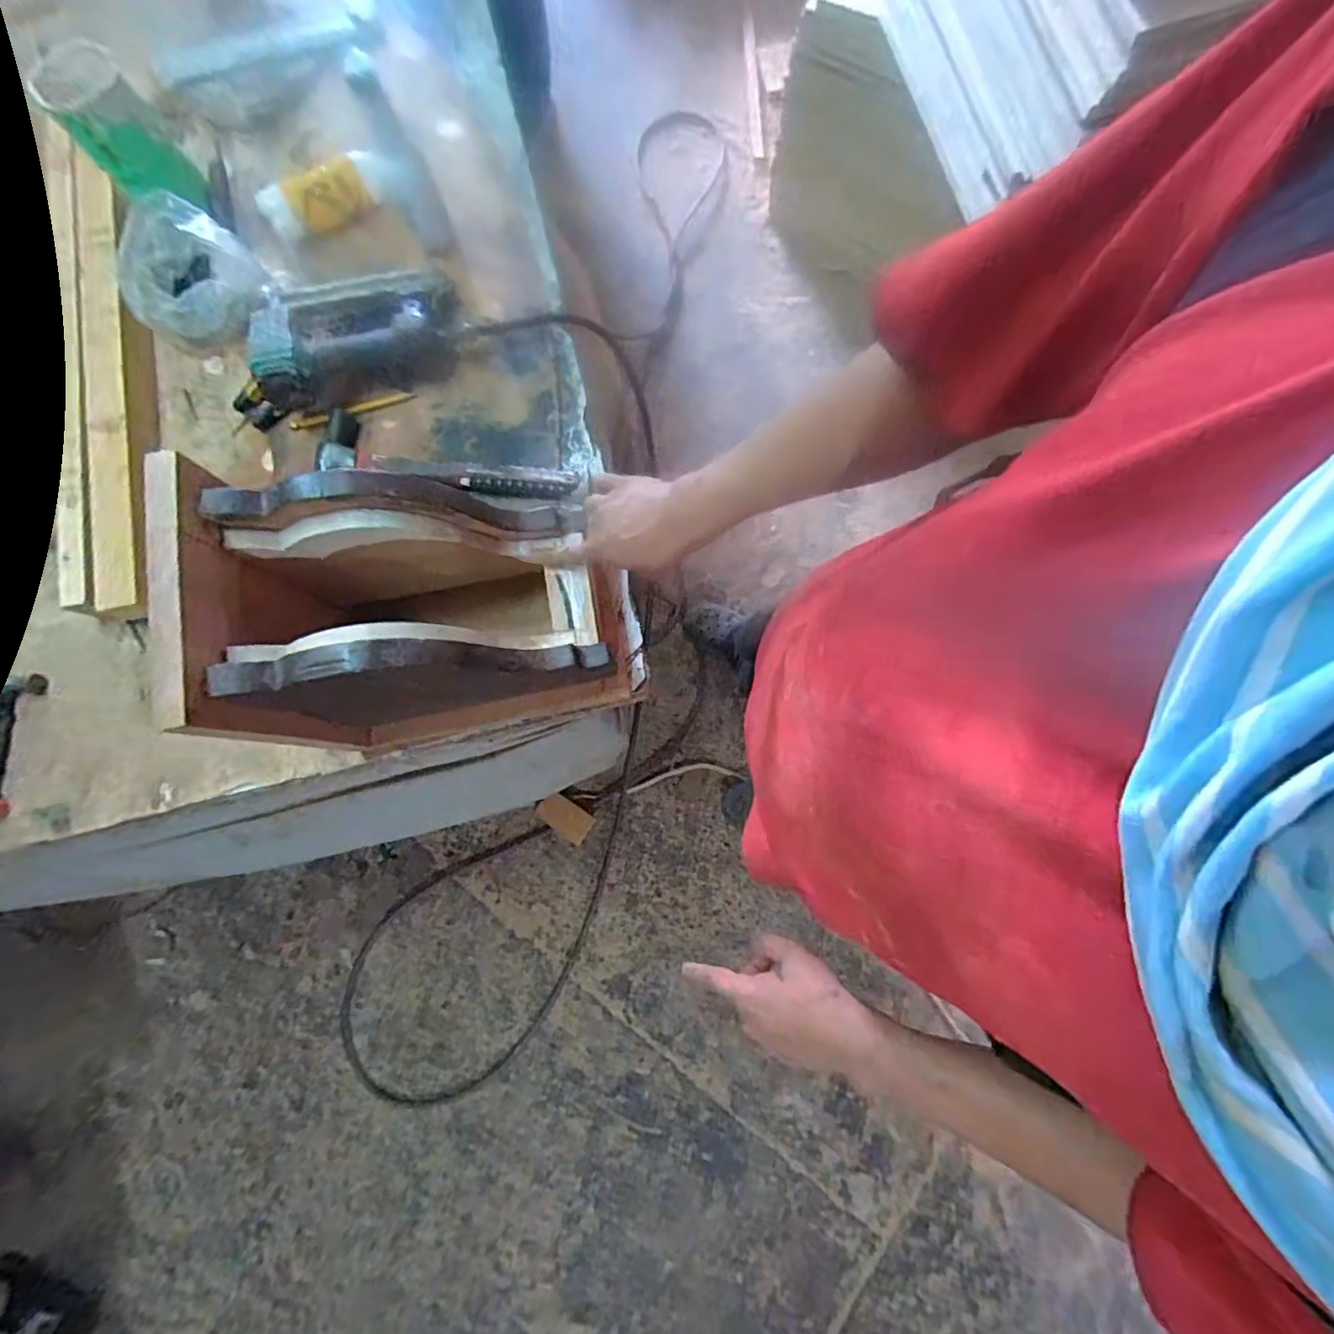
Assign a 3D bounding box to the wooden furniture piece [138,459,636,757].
[{"bbox_3d":[-0.203,-0.053,0.559,0.309,0.269,0.186,-11,78,-1],"label":"wooden furniture piece"}]

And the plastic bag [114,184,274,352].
[{"bbox_3d":[-0.574,-0.467,0.737,0.148,0.091,0.123,-43,80,-8],"label":"plastic bag"}]

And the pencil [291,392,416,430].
[{"bbox_3d":[-0.385,-0.313,0.749,0.152,0.011,0.013,-14,78,-2],"label":"pencil"}]

